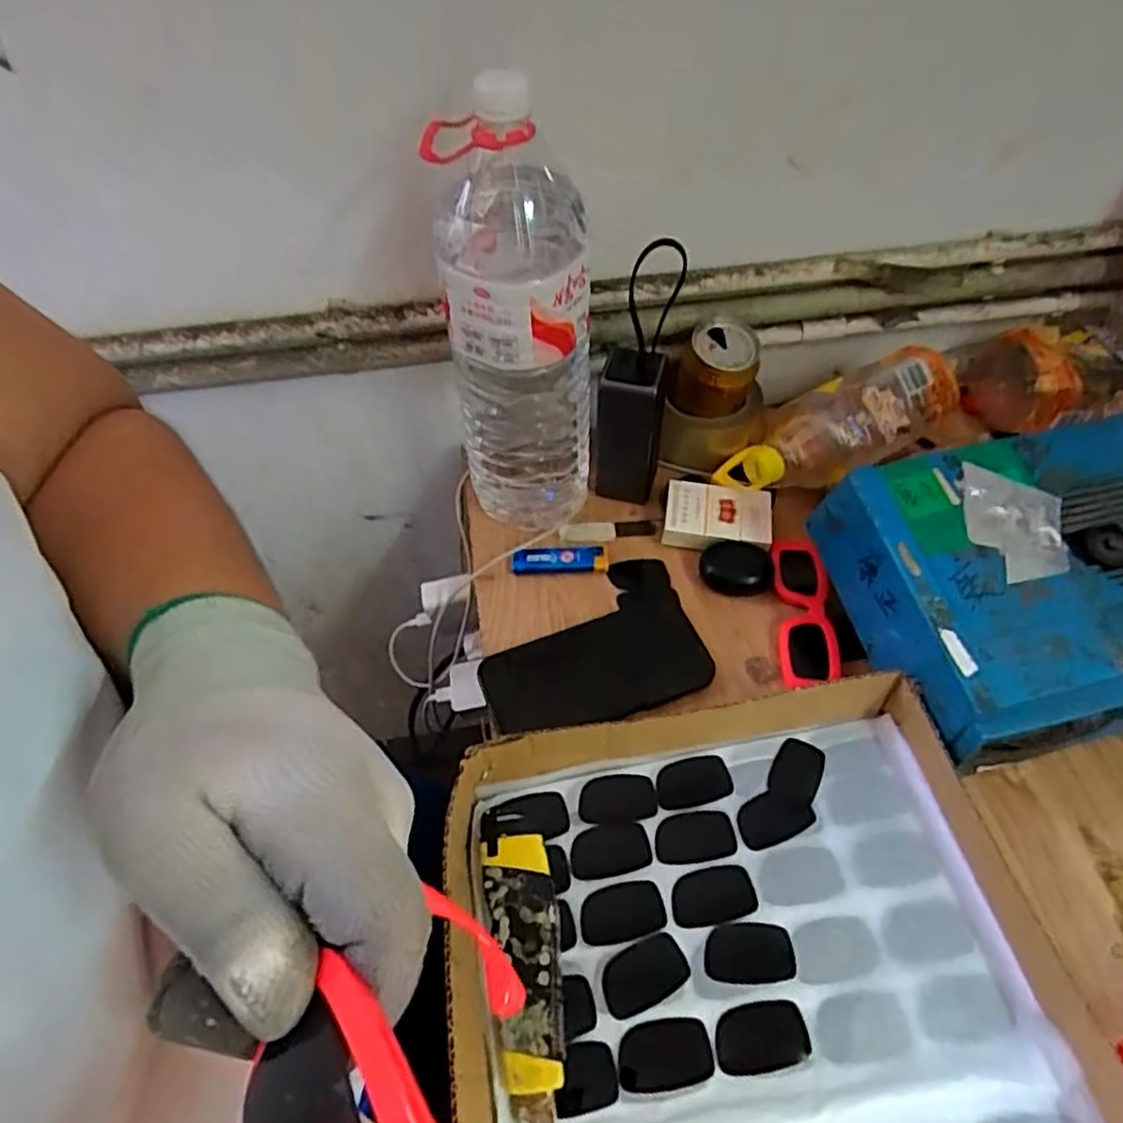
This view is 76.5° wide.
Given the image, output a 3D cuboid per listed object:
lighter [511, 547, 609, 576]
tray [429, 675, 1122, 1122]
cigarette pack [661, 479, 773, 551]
[{"bbox_3d":[-0.001,-0.001,0.598,0.080,0.015,0.022,0,50,1],"label":"lighter"},{"bbox_3d":[0.112,0.273,0.348,0.329,0.061,0.408,-8,50,-5],"label":"tray"},{"bbox_3d":[0.134,-0.038,0.609,0.088,0.022,0.061,8,51,8],"label":"cigarette pack"}]

